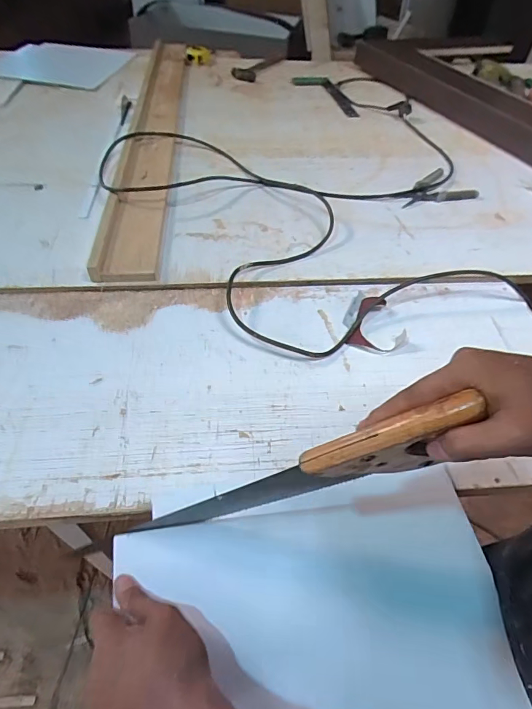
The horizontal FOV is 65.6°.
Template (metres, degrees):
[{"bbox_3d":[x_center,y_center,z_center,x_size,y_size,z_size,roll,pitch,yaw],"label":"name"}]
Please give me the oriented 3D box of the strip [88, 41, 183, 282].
[{"bbox_3d":[-0.285,-0.616,1.066,0.105,0.045,1.253,-4,50,-5],"label":"strip"}]

